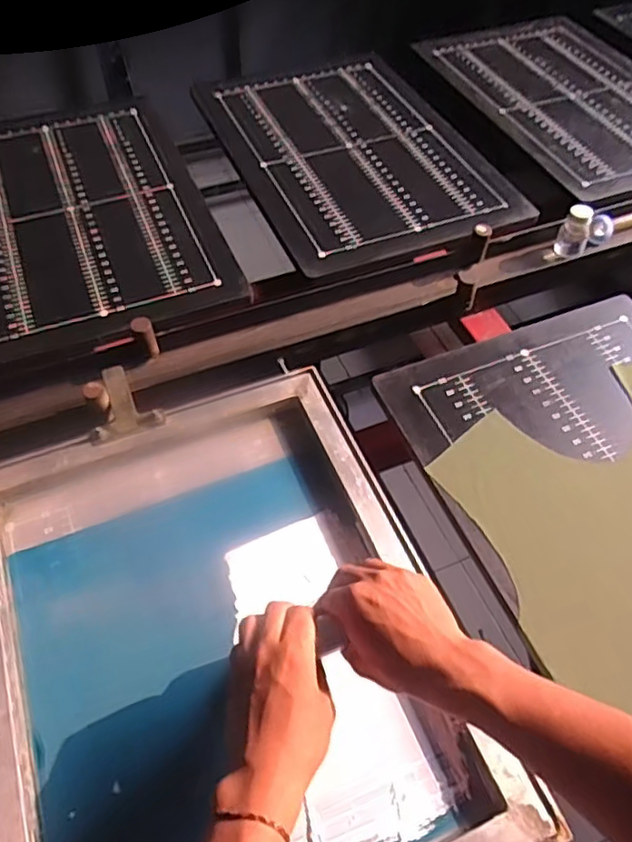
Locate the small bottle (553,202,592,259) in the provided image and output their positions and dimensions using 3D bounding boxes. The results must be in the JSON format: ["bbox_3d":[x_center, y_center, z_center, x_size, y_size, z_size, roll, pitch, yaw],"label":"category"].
[{"bbox_3d":[0.373,-0.274,0.891,0.045,0.077,0.040,26,59,15],"label":"small bottle"}]

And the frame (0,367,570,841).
[{"bbox_3d":[-0.096,0.198,0.575,0.409,0.040,0.504,-19,58,-14],"label":"frame"}]

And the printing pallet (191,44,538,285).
[{"bbox_3d":[0.059,-0.476,1.069,0.396,0.016,0.575,-19,58,-14],"label":"printing pallet"}]

